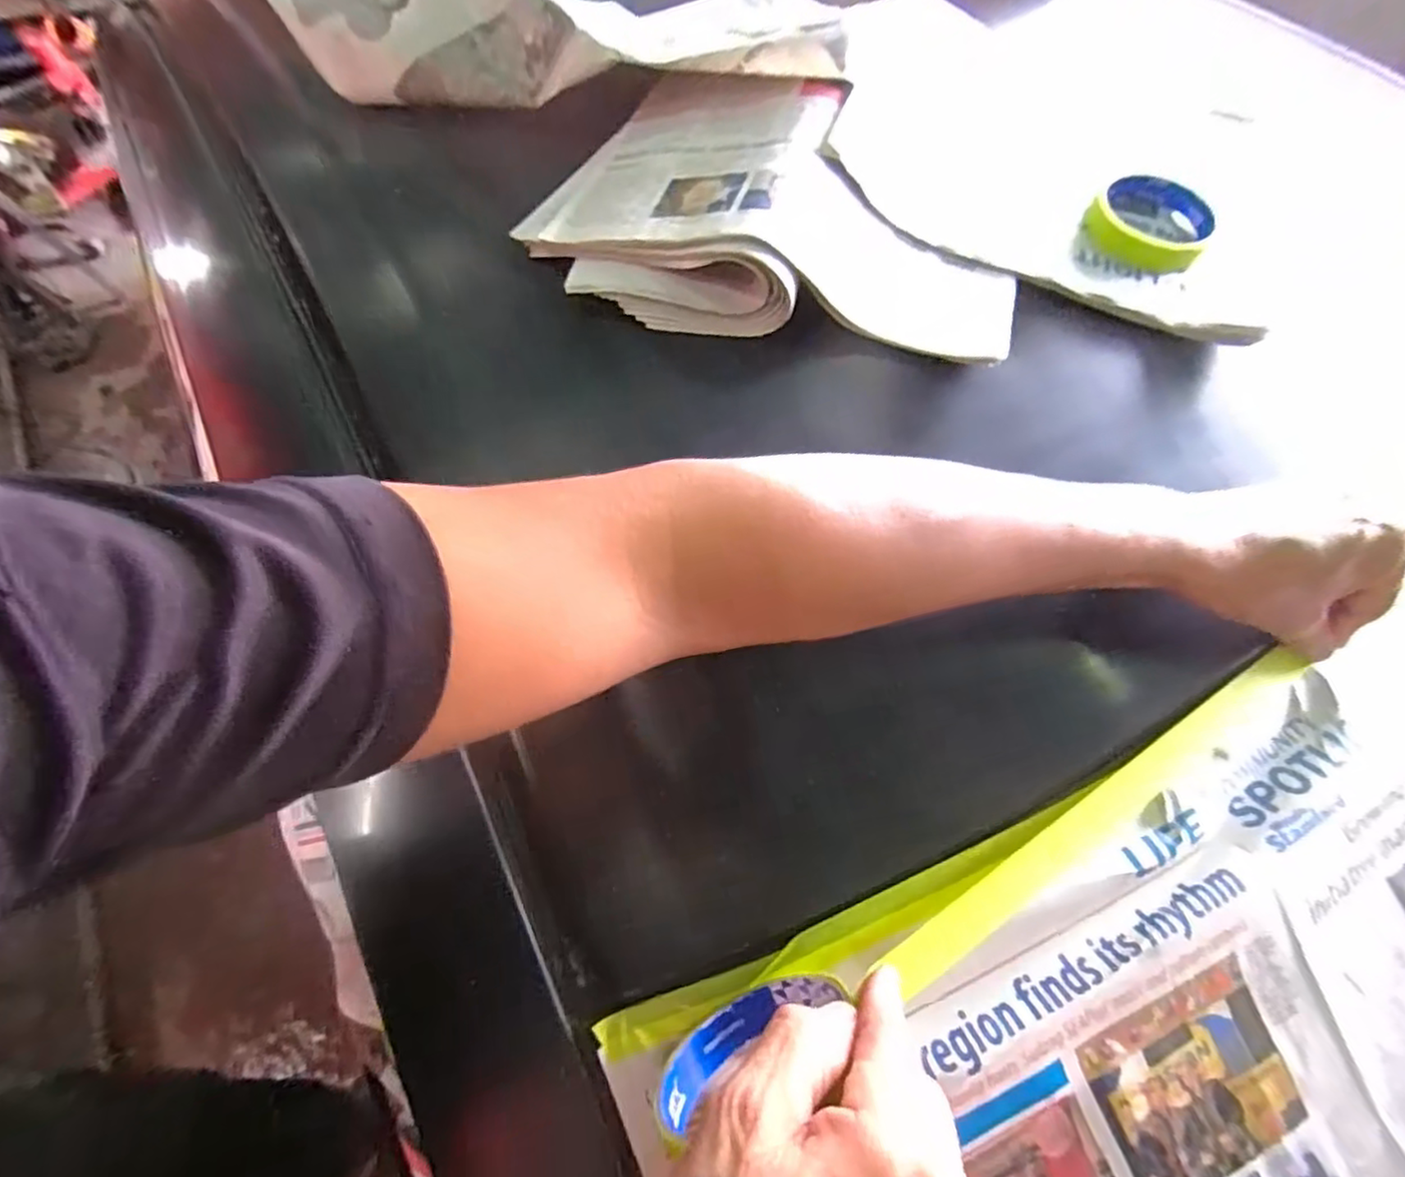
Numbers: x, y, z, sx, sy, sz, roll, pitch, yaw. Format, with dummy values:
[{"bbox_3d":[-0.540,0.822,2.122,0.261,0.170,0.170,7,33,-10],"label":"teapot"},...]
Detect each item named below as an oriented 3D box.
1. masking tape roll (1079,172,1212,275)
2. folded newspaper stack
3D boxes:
[{"bbox_3d":[0.322,-0.264,0.457,0.080,0.028,0.078,1,59,-1],"label":"masking tape roll"},{"bbox_3d":[0.040,-0.256,0.422,0.310,0.061,0.200,12,59,6],"label":"folded newspaper stack"}]

